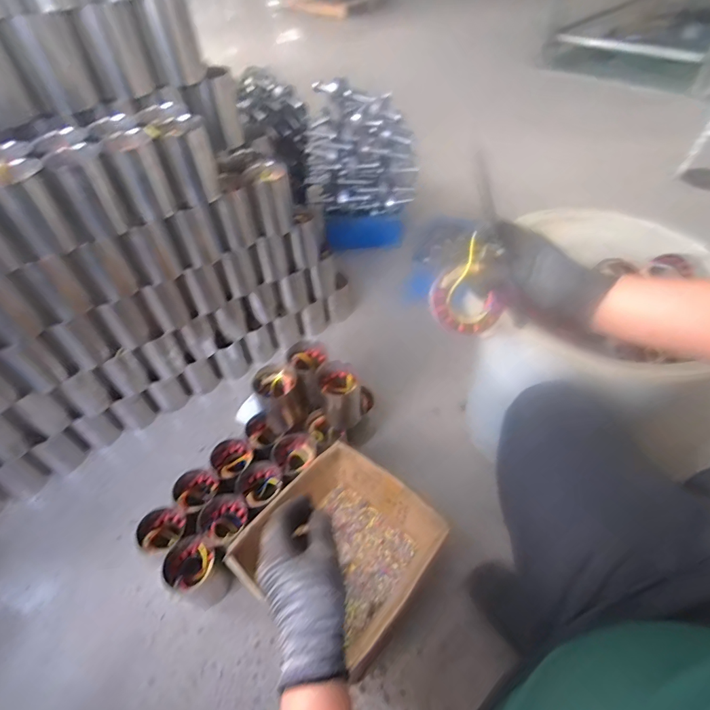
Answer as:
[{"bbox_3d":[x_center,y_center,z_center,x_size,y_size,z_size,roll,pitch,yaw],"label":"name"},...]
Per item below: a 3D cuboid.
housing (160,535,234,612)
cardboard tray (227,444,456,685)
[{"bbox_3d":[-0.301,0.425,0.811,0.108,0.108,0.093,28,56,26],"label":"housing"},{"bbox_3d":[-0.026,0.379,0.808,0.299,0.144,0.307,29,56,26],"label":"cardboard tray"}]

